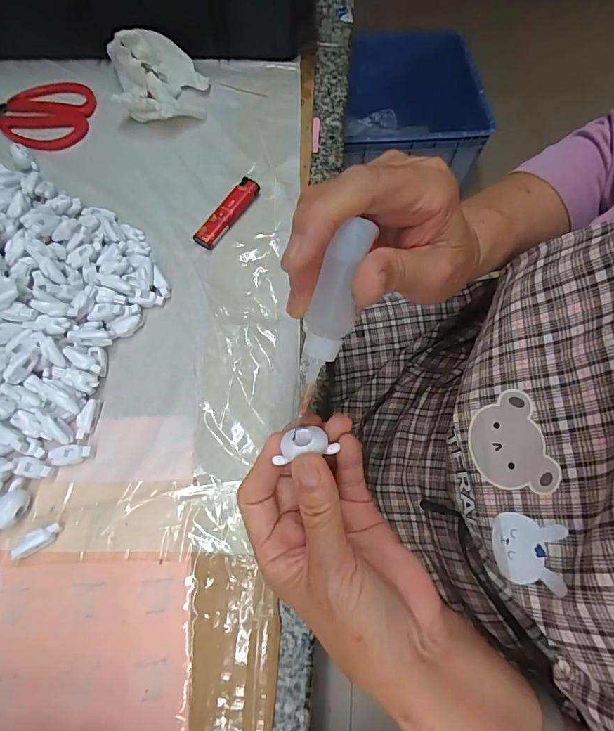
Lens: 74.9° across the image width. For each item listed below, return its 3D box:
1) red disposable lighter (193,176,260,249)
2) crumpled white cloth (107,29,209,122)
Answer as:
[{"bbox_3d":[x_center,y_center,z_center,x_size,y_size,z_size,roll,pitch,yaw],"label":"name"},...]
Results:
[{"bbox_3d":[-0.068,-0.133,0.348,0.019,0.010,0.075,31,71,11],"label":"red disposable lighter"},{"bbox_3d":[-0.141,-0.278,0.386,0.084,0.039,0.108,-19,70,-9],"label":"crumpled white cloth"}]

